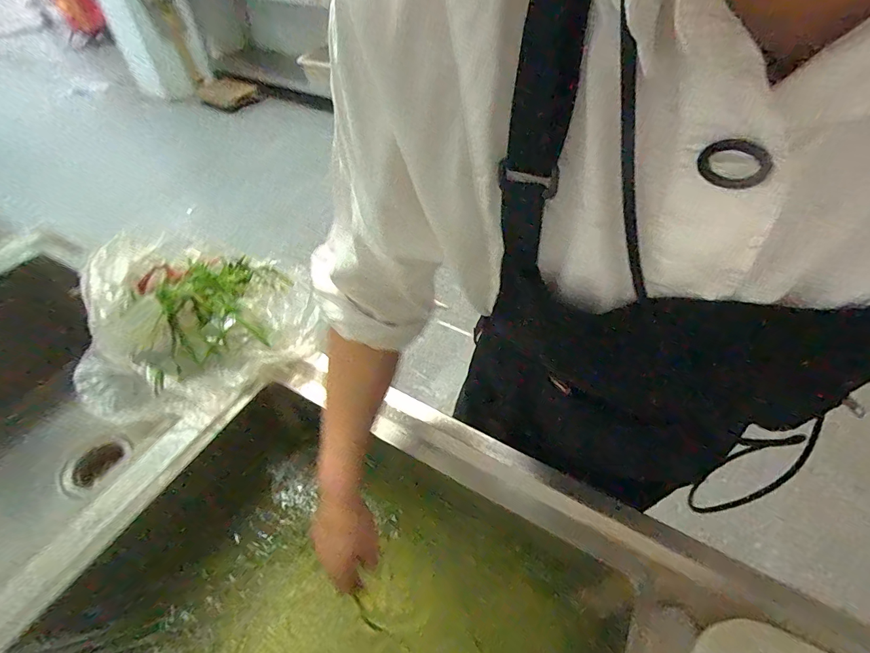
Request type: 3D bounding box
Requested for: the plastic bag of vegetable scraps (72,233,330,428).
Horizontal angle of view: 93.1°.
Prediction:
[{"bbox_3d":[-0.377,-0.023,0.657,0.338,0.117,0.367,-24,52,-20],"label":"plastic bag of vegetable scraps"}]

